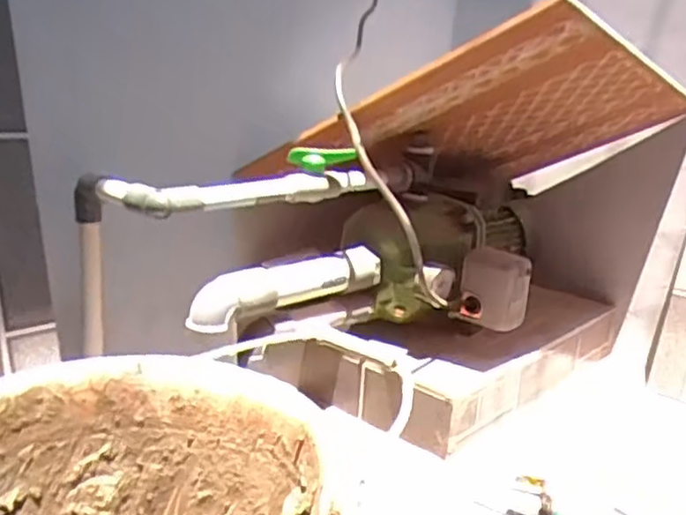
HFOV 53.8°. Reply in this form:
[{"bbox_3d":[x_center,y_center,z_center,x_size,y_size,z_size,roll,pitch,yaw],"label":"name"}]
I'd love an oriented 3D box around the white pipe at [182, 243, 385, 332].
[{"bbox_3d":[-0.054,0.029,0.776,0.043,0.052,0.276,15,17,41],"label":"white pipe"}]

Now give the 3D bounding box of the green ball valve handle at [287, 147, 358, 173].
[{"bbox_3d":[-0.024,-0.113,0.781,0.076,0.029,0.022,2,13,-10],"label":"green ball valve handle"}]

